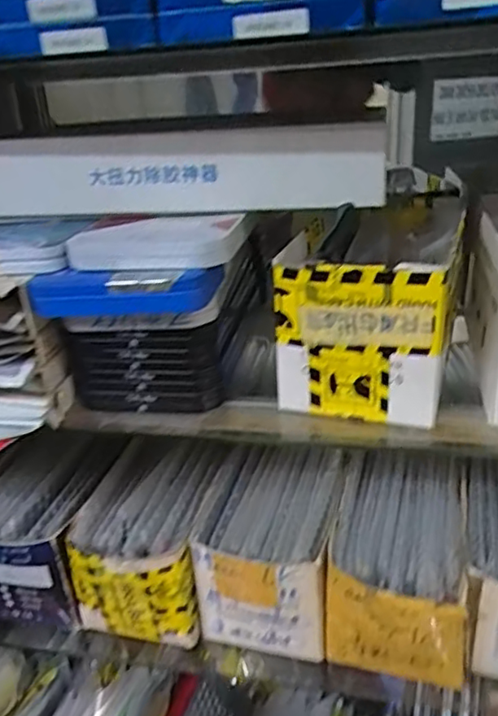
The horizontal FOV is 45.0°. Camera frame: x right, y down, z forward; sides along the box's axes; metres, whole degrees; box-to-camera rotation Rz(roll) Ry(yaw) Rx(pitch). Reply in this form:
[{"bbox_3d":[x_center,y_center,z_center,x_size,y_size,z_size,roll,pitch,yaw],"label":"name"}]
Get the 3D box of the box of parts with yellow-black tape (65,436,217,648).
[{"bbox_3d":[-0.081,0.145,0.499,0.097,0.106,0.138,-1,24,9],"label":"box of parts with yellow-black tape"}]

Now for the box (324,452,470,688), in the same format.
[{"bbox_3d":[0.122,0.151,0.468,0.095,0.095,0.173,5,26,20],"label":"box"}]

